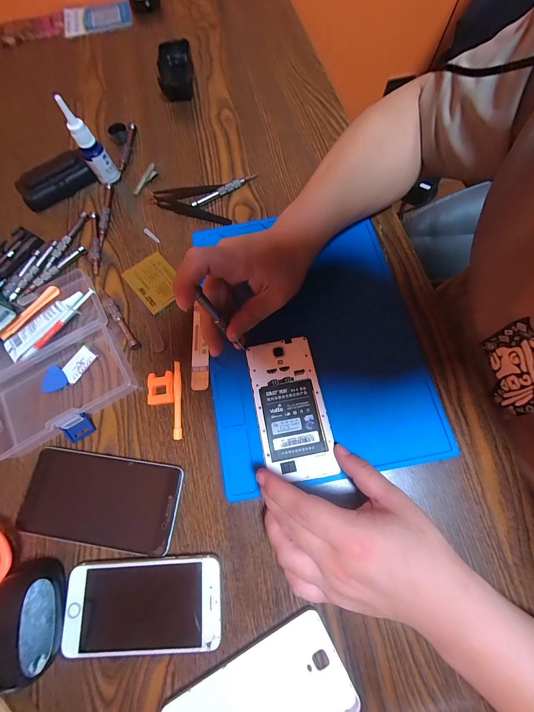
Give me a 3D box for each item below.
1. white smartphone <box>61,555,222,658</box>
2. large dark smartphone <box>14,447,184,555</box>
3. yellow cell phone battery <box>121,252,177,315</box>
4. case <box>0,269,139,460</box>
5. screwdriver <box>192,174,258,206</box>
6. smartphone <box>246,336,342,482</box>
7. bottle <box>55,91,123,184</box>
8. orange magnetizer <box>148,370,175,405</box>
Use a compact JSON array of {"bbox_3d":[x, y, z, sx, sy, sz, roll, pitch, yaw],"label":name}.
[{"bbox_3d":[-0.107,0.216,0.223,0.133,0.009,0.066,-5,73,1],"label":"white smartphone"},{"bbox_3d":[-0.159,0.137,0.248,0.146,0.011,0.075,6,73,4],"label":"large dark smartphone"},{"bbox_3d":[-0.139,-0.093,0.319,0.054,0.006,0.073,-40,76,-9],"label":"yellow cell phone battery"},{"bbox_3d":[-0.246,0.002,0.287,0.155,0.021,0.175,-37,75,-8],"label":"case"},{"bbox_3d":[-0.058,-0.229,0.353,0.100,0.010,0.008,-32,75,-7],"label":"screwdriver"},{"bbox_3d":[0.023,0.051,0.263,0.069,0.006,0.139,-10,73,-1],"label":"smartphone"},{"bbox_3d":[-0.228,-0.269,0.330,0.024,0.093,0.028,32,77,11],"label":"bottle"},{"bbox_3d":[-0.113,0.035,0.277,0.027,0.012,0.034,-9,73,0],"label":"orange magnetizer"}]

